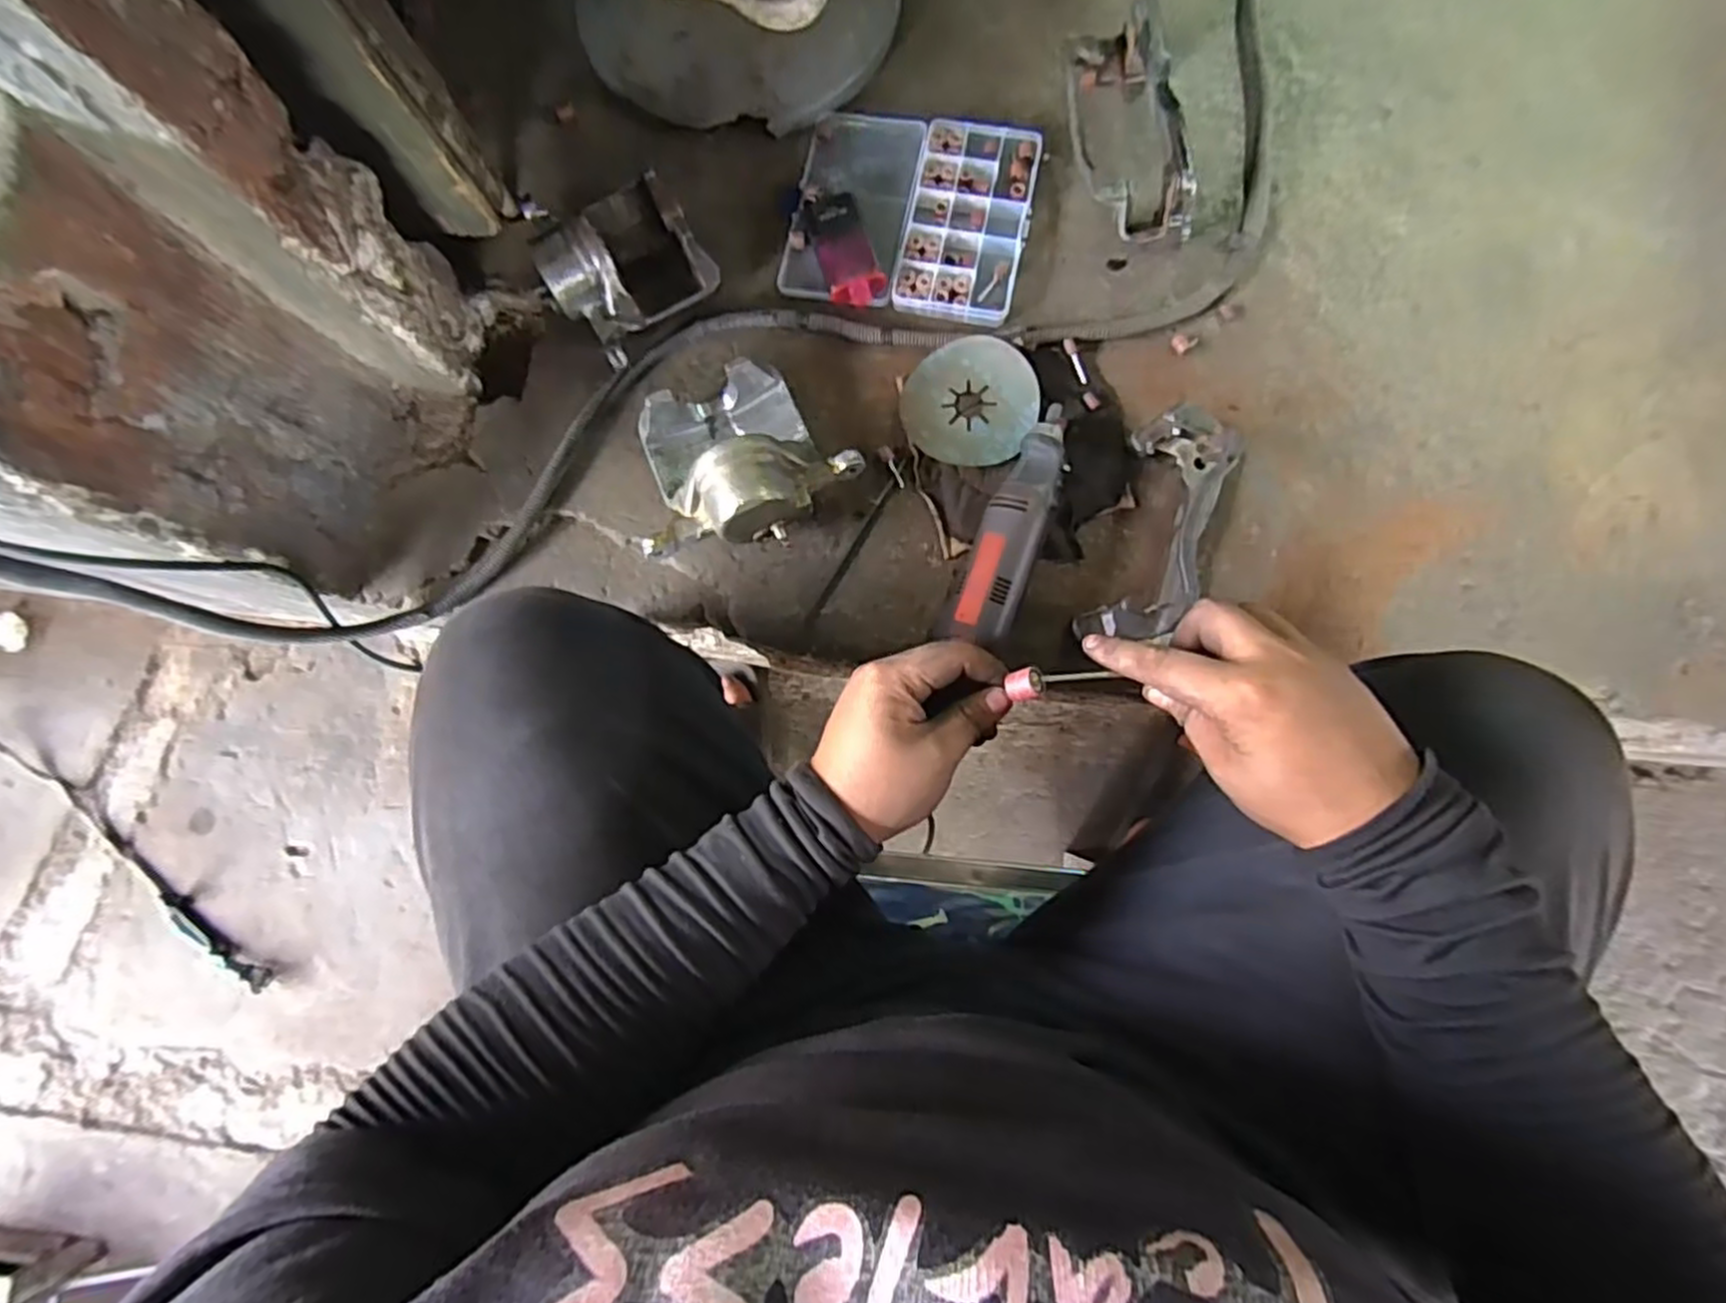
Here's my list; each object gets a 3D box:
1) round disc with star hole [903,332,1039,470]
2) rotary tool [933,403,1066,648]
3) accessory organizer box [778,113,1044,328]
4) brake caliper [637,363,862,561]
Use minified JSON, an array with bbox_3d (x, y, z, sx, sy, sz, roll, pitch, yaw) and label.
[{"bbox_3d":[0.086,-0.204,0.607,0.110,0.020,0.104,-1,81,3],"label":"round disc with star hole"},{"bbox_3d":[0.116,-0.092,0.573,0.051,0.046,0.205,24,83,7],"label":"rotary tool"},{"bbox_3d":[0.041,-0.372,0.638,0.198,0.016,0.179,7,81,4],"label":"accessory organizer box"},{"bbox_3d":[-0.101,-0.150,0.584,0.172,0.076,0.130,-25,80,-1],"label":"brake caliper"}]

